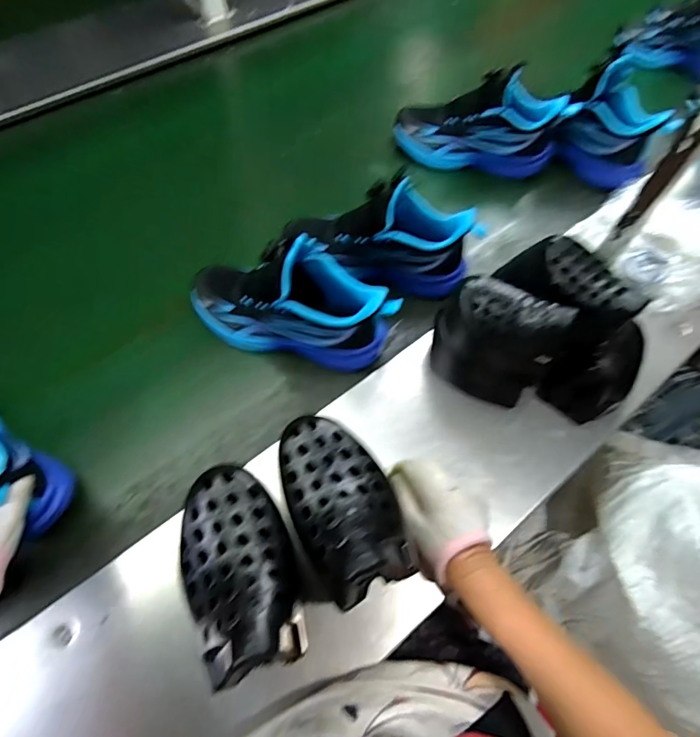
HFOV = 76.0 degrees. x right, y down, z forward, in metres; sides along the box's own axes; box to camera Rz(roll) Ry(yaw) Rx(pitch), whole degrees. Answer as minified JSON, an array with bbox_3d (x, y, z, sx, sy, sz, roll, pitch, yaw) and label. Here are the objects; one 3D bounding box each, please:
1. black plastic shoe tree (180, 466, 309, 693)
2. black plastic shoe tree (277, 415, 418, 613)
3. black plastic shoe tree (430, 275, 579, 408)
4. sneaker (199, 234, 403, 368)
[{"bbox_3d":[-0.082,0.136,0.318,0.077,0.049,0.137,-18,65,-11],"label":"black plastic shoe tree"},{"bbox_3d":[-0.006,0.095,0.337,0.082,0.047,0.137,-13,64,-9],"label":"black plastic shoe tree"},{"bbox_3d":[0.159,-0.027,0.509,0.132,0.149,0.063,28,65,11],"label":"black plastic shoe tree"},{"bbox_3d":[-0.076,-0.084,0.538,0.253,0.142,0.089,12,63,3],"label":"sneaker"}]

